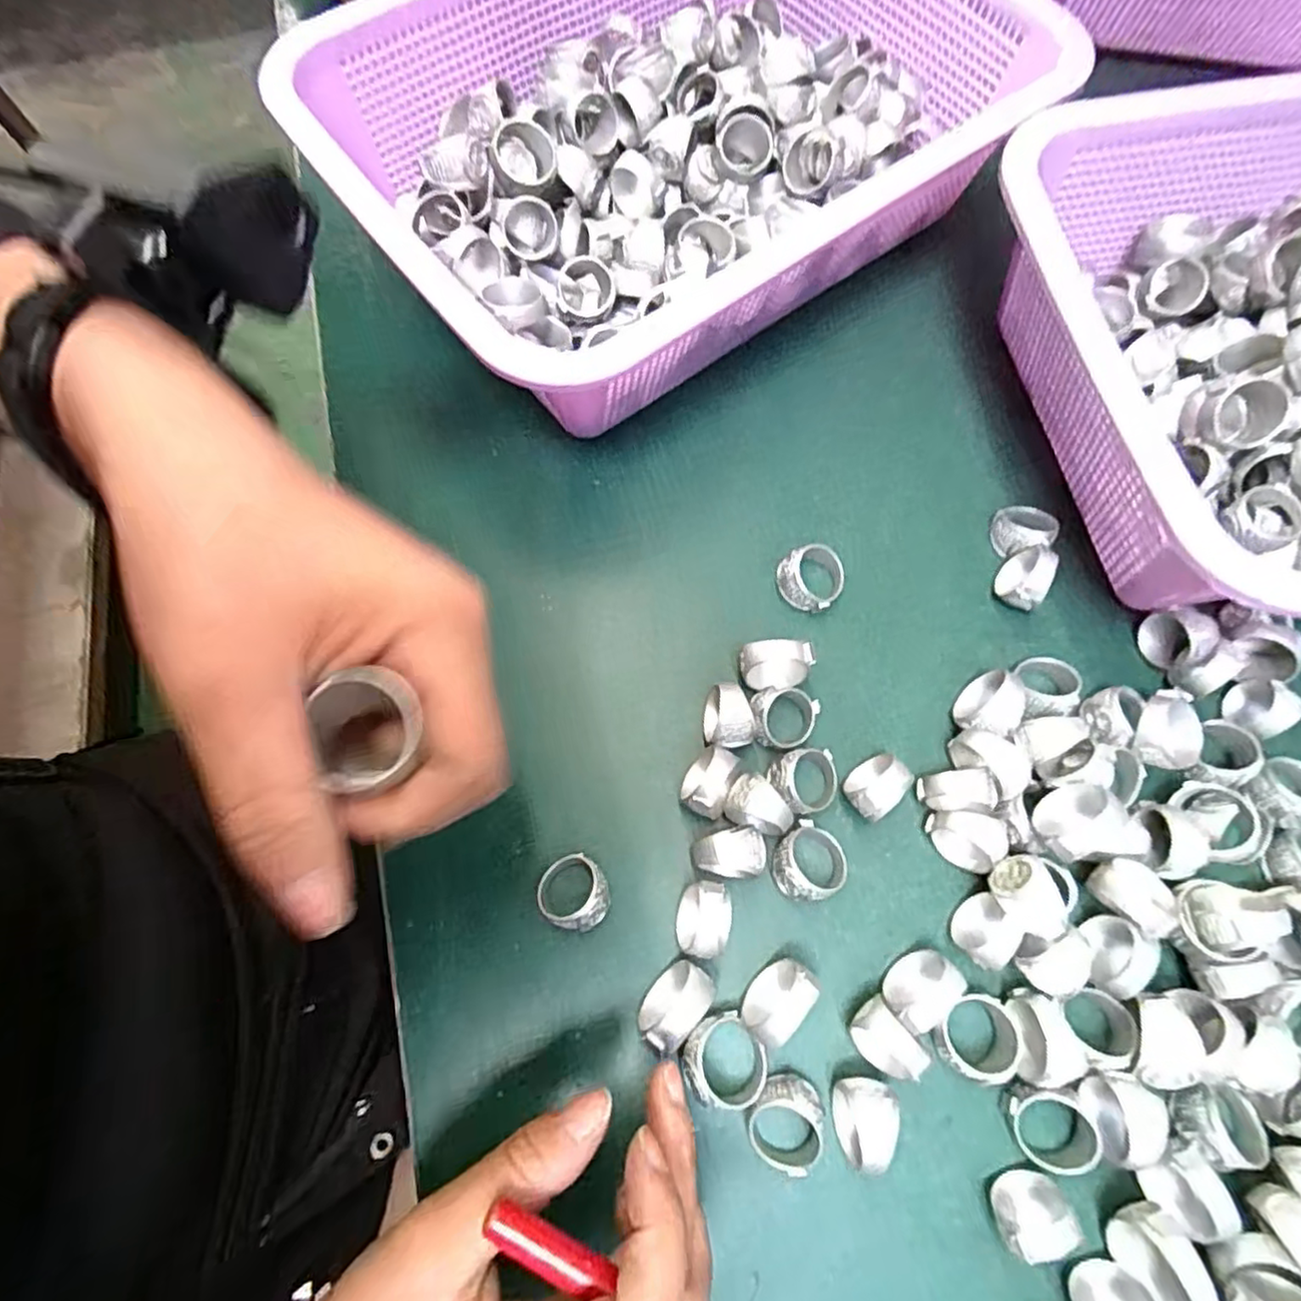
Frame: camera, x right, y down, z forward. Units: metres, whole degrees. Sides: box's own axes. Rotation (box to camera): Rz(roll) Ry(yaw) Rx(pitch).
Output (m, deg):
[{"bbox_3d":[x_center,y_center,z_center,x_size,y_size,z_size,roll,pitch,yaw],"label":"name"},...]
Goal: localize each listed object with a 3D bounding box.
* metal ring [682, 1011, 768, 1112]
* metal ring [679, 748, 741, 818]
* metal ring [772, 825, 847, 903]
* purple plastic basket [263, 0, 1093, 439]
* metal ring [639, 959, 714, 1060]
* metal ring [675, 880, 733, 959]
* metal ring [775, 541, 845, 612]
[{"bbox_3d":[0.025,0.137,0.225,0.027,0.017,0.027,0,69,0],"label":"metal ring"},{"bbox_3d":[0.021,0.050,0.252,0.016,0.023,0.024,16,70,6],"label":"metal ring"},{"bbox_3d":[0.058,0.078,0.246,0.026,0.015,0.024,0,69,0],"label":"metal ring"},{"bbox_3d":[0.015,-0.233,0.322,0.306,0.091,0.228,-34,73,-12],"label":"purple plastic basket"},{"bbox_3d":[0.008,0.118,0.225,0.026,0.025,0.018,-41,74,-14],"label":"metal ring"},{"bbox_3d":[0.019,0.095,0.238,0.019,0.017,0.024,13,70,5],"label":"metal ring"},{"bbox_3d":[0.068,-0.032,0.284,0.026,0.017,0.026,0,69,0],"label":"metal ring"}]

